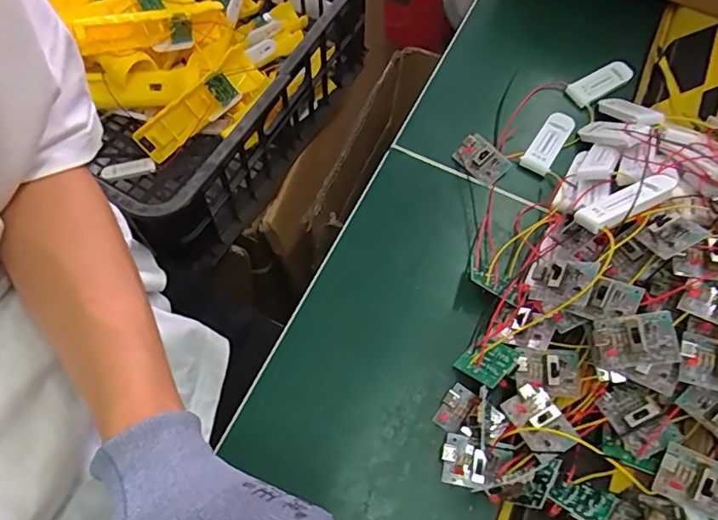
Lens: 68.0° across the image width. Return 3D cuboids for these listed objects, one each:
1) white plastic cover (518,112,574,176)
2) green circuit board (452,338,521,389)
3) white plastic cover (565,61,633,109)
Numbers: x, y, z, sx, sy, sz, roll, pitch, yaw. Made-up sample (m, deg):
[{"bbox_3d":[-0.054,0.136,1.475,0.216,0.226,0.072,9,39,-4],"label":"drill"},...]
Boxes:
[{"bbox_3d":[0.139,-0.086,0.388,0.020,0.009,0.052,33,67,17],"label":"white plastic cover"},{"bbox_3d":[0.072,0.057,0.299,0.025,0.004,0.036,-46,27,-12],"label":"green circuit board"},{"bbox_3d":[0.190,-0.140,0.420,0.056,0.012,0.020,-30,65,-15],"label":"white plastic cover"}]

